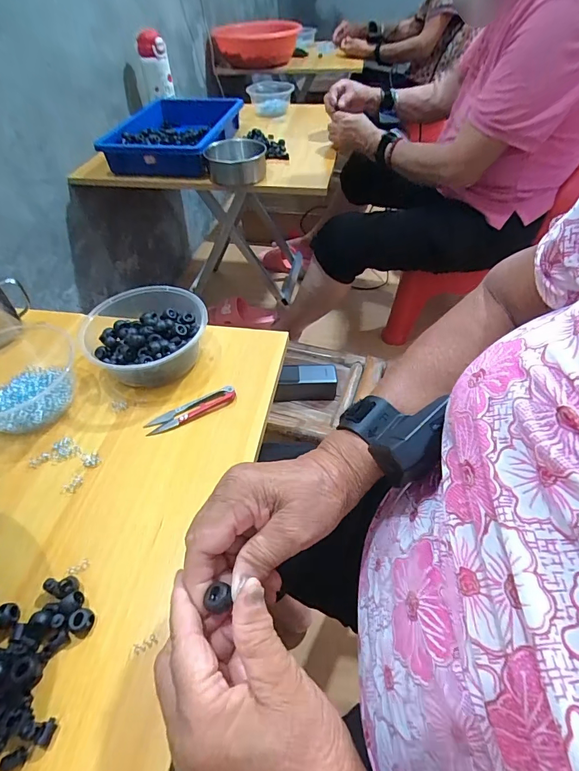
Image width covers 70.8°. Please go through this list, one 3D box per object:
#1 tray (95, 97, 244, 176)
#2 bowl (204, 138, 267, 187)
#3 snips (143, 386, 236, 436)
[{"bbox_3d":[-0.262,-0.602,0.970,0.267,0.073,0.406,-1,45,3],"label":"tray"},{"bbox_3d":[-0.110,-0.472,0.859,0.121,0.065,0.127,-2,45,2],"label":"bowl"},{"bbox_3d":[-0.107,0.027,0.449,0.100,0.010,0.024,-22,48,-17],"label":"snips"}]

